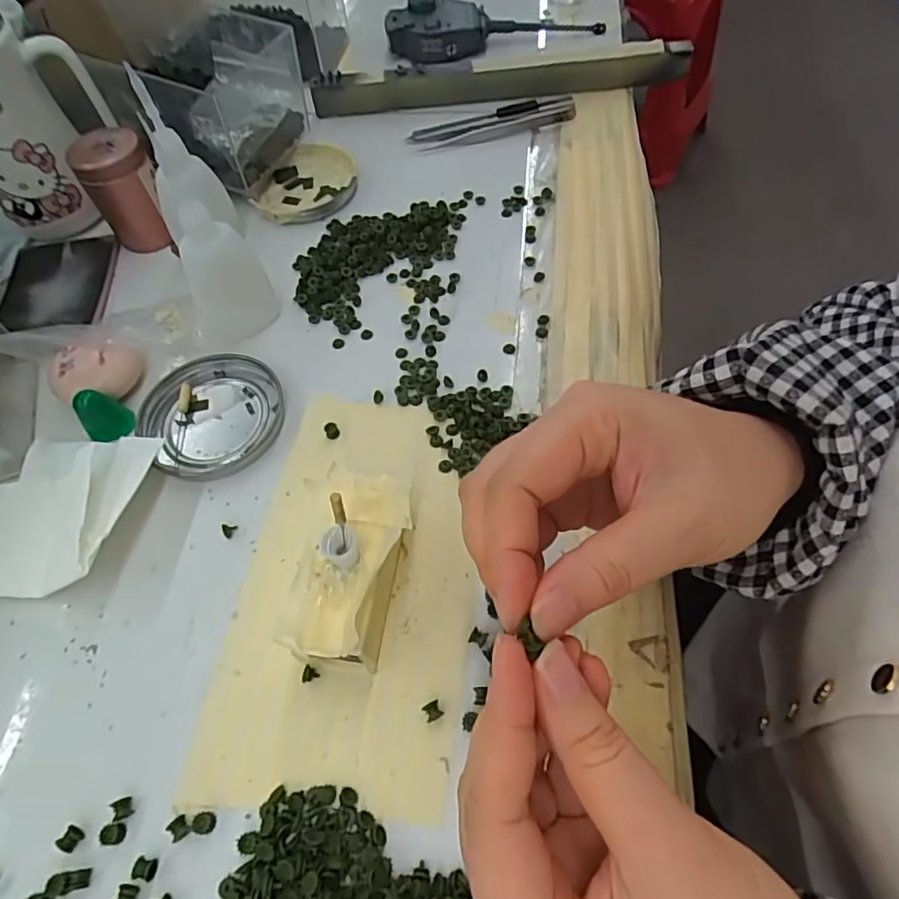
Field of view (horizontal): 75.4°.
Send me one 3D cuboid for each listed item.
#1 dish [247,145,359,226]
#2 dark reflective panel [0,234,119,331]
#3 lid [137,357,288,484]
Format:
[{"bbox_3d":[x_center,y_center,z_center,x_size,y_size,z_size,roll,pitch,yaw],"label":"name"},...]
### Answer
[{"bbox_3d":[-0.103,-0.194,0.427,0.070,0.011,0.083,11,61,10],"label":"dish"},{"bbox_3d":[-0.262,-0.112,0.387,0.069,0.008,0.084,-7,59,-1],"label":"dark reflective panel"},{"bbox_3d":[-0.131,-0.021,0.324,0.075,0.009,0.073,-2,59,3],"label":"lid"}]

